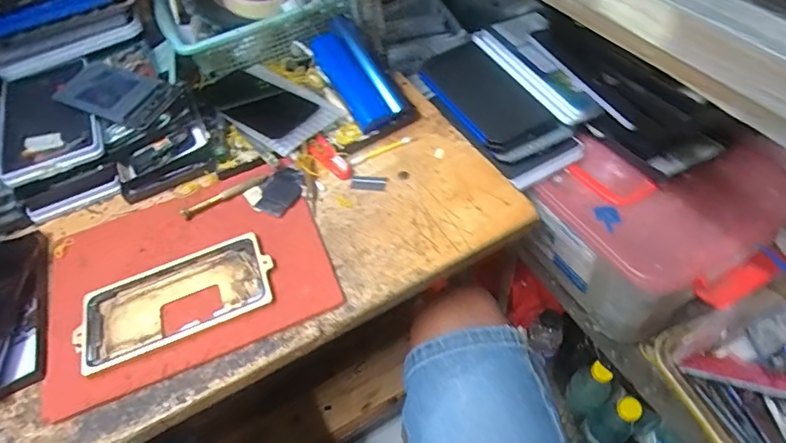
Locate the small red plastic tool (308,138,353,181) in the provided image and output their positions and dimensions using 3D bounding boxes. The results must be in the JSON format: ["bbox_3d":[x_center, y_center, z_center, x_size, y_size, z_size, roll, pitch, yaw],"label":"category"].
[{"bbox_3d":[-0.067,-0.068,0.524,0.024,0.011,0.062,-36,63,-21],"label":"small red plastic tool"}]

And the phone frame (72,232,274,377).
[{"bbox_3d":[-0.195,0.068,0.433,0.166,0.008,0.084,-23,53,-9],"label":"phone frame"}]

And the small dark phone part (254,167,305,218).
[{"bbox_3d":[-0.118,-0.032,0.508,0.050,0.006,0.060,25,60,24],"label":"small dark phone part"}]

